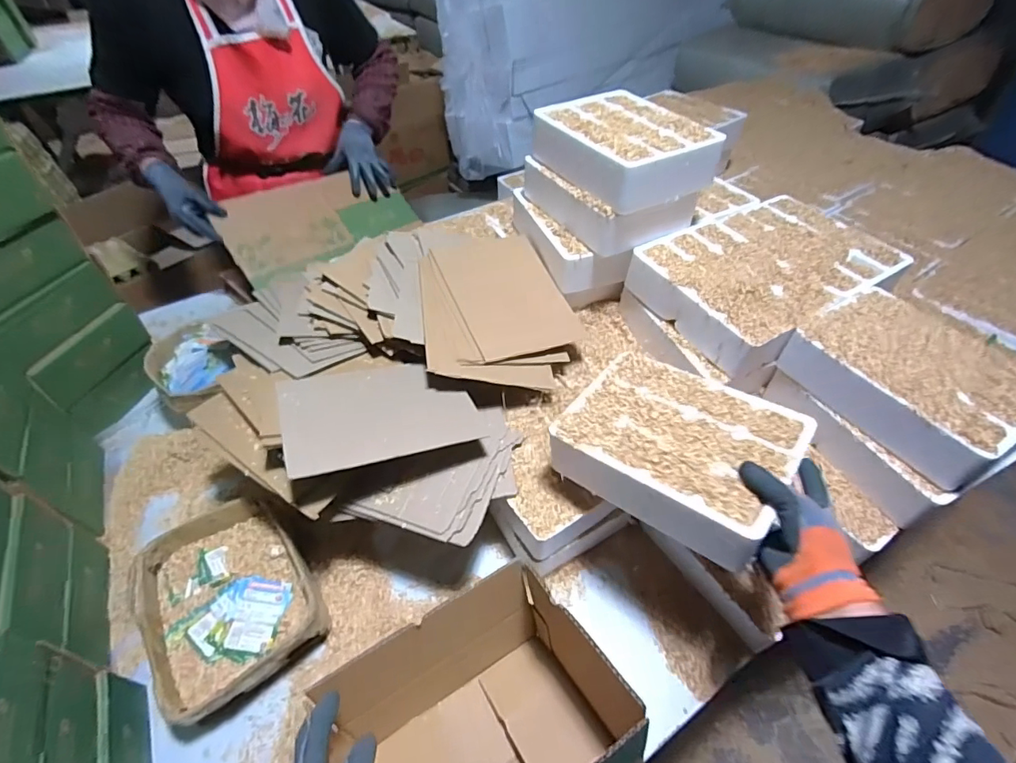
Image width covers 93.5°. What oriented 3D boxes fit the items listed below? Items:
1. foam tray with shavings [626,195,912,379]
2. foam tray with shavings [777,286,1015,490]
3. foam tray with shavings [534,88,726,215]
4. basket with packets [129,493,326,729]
[{"bbox_3d":[0.401,-0.170,0.749,0.350,0.072,0.236,-25,54,-19],"label":"foam tray with shavings"},{"bbox_3d":[0.512,-0.010,0.609,0.177,0.066,0.234,-26,54,-20],"label":"foam tray with shavings"},{"bbox_3d":[0.171,-0.361,0.734,0.178,0.067,0.236,-23,53,-18],"label":"foam tray with shavings"},{"bbox_3d":[-0.366,0.288,0.637,0.187,0.077,0.246,-31,56,-23],"label":"basket with packets"}]

